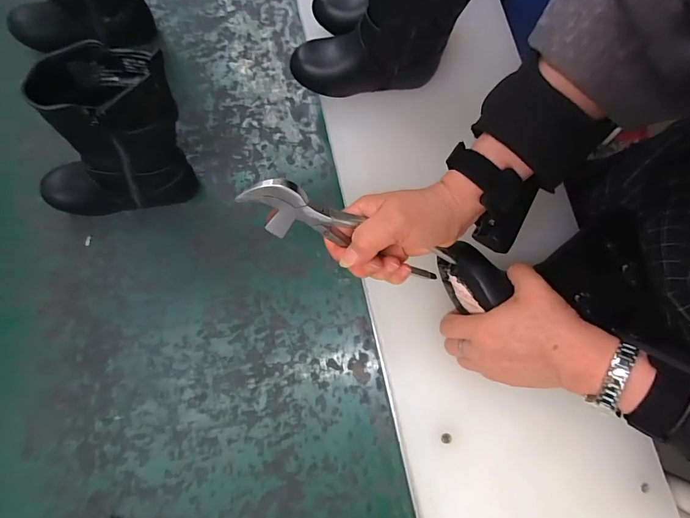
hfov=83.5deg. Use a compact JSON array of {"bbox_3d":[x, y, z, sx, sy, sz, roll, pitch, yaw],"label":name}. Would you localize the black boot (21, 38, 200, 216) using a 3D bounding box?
[{"bbox_3d":[-0.239,-0.105,0.378,0.189,0.188,0.064,-18,79,-4],"label":"black boot"}]

